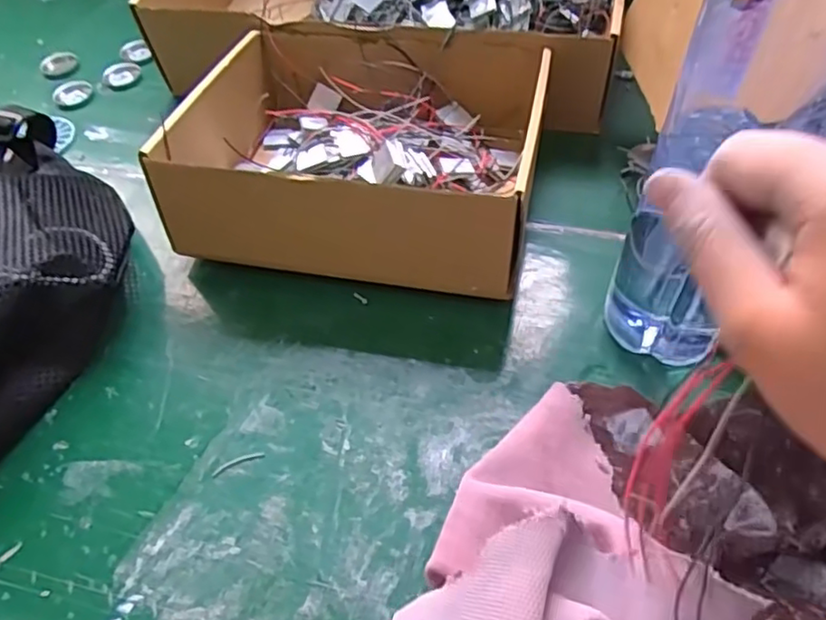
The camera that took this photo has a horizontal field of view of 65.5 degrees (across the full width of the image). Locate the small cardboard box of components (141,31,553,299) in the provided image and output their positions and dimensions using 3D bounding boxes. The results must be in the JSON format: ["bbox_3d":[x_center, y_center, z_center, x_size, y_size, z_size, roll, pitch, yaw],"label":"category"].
[{"bbox_3d":[-0.026,-0.102,0.399,0.204,0.079,0.171,9,55,11],"label":"small cardboard box of components"}]

